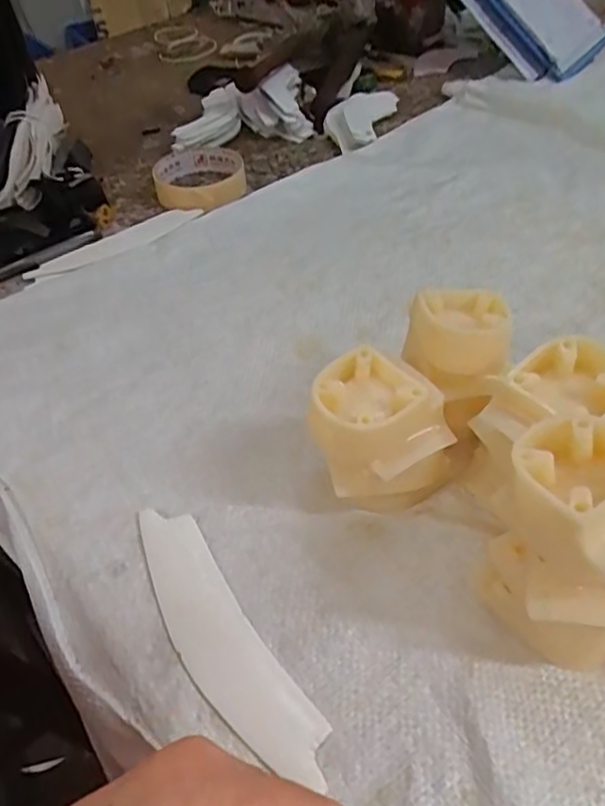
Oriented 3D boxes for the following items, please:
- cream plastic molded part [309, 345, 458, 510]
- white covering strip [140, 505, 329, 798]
[{"bbox_3d":[0.040,0.018,0.313,0.073,0.079,0.052,-6,46,-1],"label":"cream plastic molded part"},{"bbox_3d":[-0.041,0.110,0.289,0.037,0.008,0.148,-37,53,-9],"label":"white covering strip"}]

